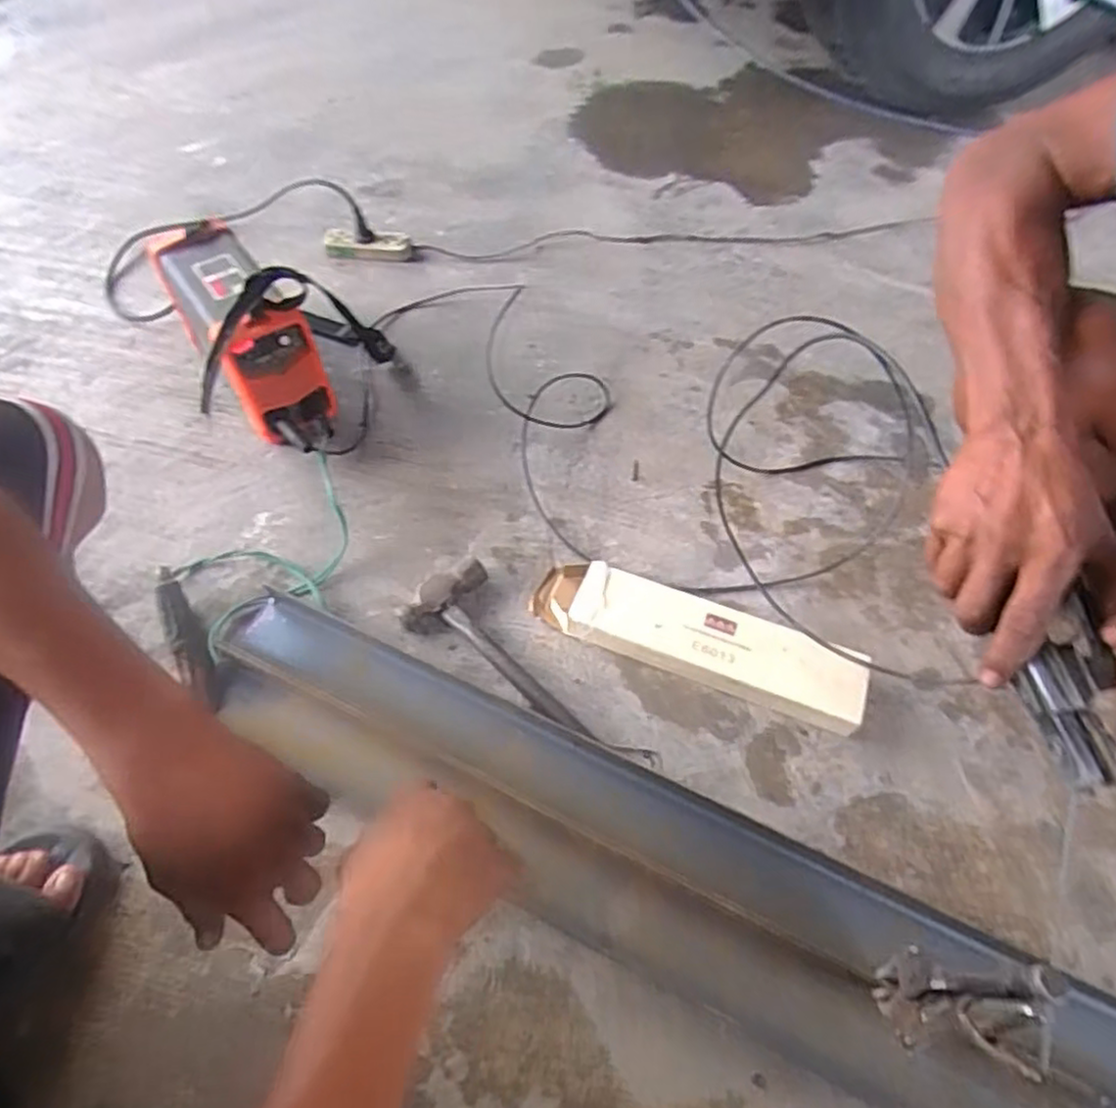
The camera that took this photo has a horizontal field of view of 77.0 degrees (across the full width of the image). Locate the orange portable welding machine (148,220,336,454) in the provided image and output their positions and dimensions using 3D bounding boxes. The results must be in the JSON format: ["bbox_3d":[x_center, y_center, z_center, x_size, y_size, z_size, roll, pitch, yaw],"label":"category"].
[{"bbox_3d":[-0.398,-0.280,0.914,0.111,0.208,0.285,-31,61,-20],"label":"orange portable welding machine"}]

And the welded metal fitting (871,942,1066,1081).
[{"bbox_3d":[0.260,0.294,0.461,0.026,0.216,0.074,7,56,4],"label":"welded metal fitting"}]

